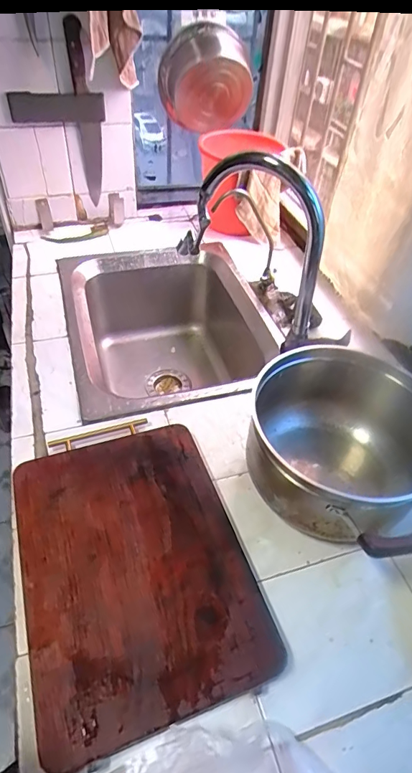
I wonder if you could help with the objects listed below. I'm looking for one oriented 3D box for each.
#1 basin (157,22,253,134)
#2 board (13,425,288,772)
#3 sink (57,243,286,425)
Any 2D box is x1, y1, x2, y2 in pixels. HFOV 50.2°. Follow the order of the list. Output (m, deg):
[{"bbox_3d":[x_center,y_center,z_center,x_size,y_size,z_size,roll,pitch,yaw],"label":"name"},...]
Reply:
[{"bbox_3d":[-0.002,-0.747,1.070,0.201,0.200,0.155,-21,51,-24],"label":"basin"},{"bbox_3d":[-0.087,0.206,0.533,0.246,0.026,0.341,-13,49,-17],"label":"board"},{"bbox_3d":[-0.081,-0.065,0.966,0.391,0.267,0.476,-10,48,-15],"label":"sink"}]

